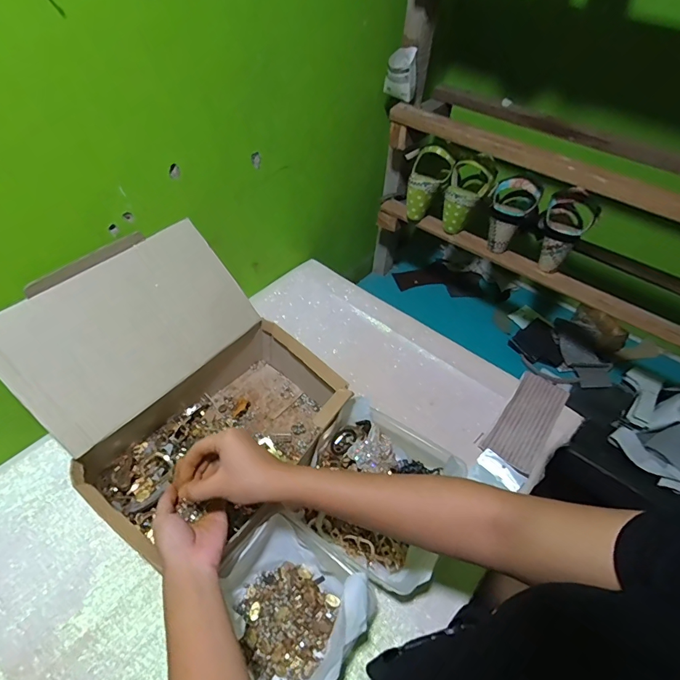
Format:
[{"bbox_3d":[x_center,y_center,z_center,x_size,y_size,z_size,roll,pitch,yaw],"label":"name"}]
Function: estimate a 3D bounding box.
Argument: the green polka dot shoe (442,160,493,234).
[{"bbox_3d":[0.248,-0.283,0.835,0.077,0.134,0.093,18,48,11],"label":"green polka dot shoe"}]

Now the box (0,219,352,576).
[{"bbox_3d":[-0.206,0.059,0.581,0.333,0.236,0.331,37,56,25],"label":"box"}]

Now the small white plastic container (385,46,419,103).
[{"bbox_3d":[0.115,-0.498,0.793,0.056,0.080,0.039,10,47,4],"label":"small white plastic container"}]

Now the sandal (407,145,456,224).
[{"bbox_3d":[0.176,-0.316,0.855,0.080,0.132,0.077,19,48,12],"label":"sandal"}]

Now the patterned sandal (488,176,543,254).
[{"bbox_3d":[0.320,-0.239,0.797,0.084,0.129,0.086,22,49,14],"label":"patterned sandal"}]

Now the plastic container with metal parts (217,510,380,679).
[{"bbox_3d":[-0.054,0.297,0.475,0.152,0.092,0.137,33,54,22],"label":"plastic container with metal parts"}]

